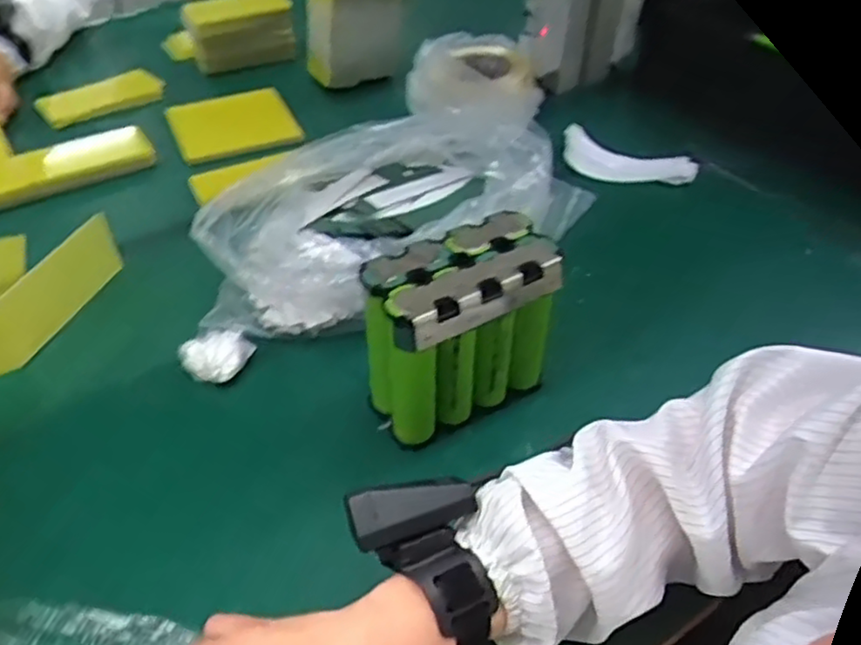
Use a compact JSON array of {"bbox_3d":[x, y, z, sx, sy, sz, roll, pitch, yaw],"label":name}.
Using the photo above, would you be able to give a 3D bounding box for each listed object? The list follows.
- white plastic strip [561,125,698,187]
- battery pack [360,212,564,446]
[{"bbox_3d":[0.248,-0.203,0.874,0.167,0.031,0.073,17,46,15],"label":"white plastic strip"},{"bbox_3d":[0.030,0.006,0.539,0.156,0.145,0.070,-24,49,-24],"label":"battery pack"}]

